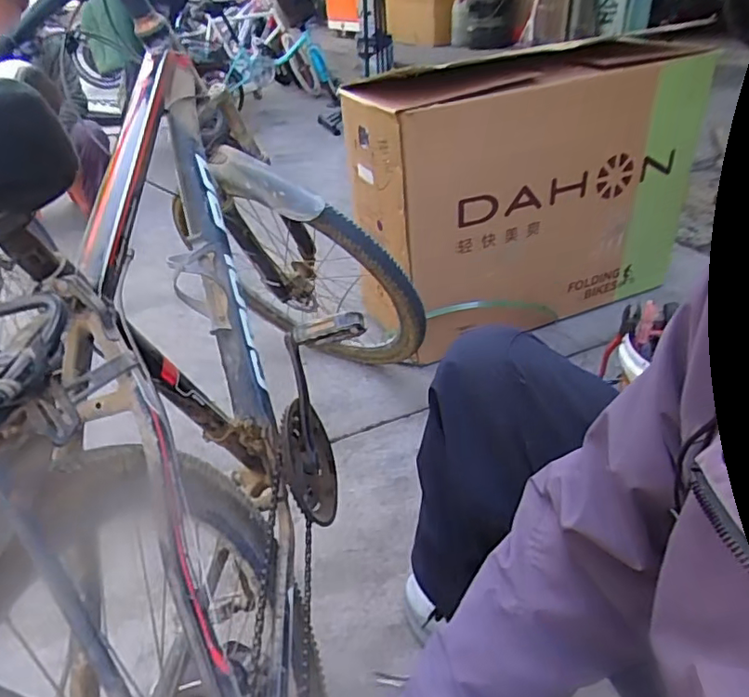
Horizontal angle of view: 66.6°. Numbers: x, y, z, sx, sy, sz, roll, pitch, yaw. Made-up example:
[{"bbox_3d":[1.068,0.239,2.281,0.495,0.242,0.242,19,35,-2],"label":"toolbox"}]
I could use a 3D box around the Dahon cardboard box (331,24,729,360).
[{"bbox_3d":[0.397,-0.410,1.531,0.902,0.706,0.329,-15,35,-18],"label":"Dahon cardboard box"}]

